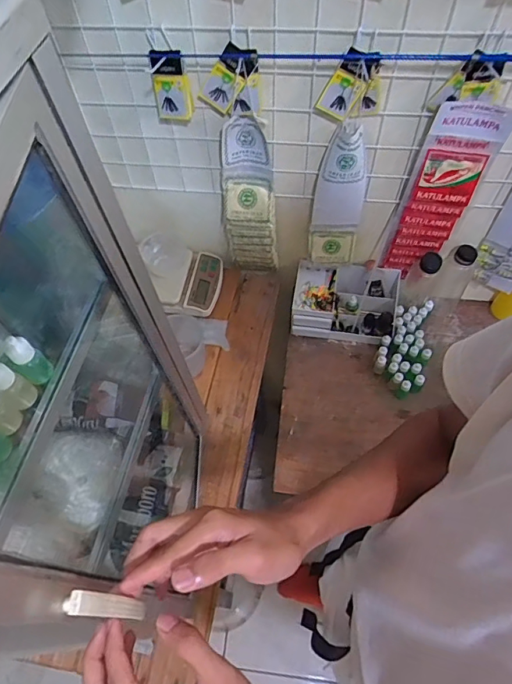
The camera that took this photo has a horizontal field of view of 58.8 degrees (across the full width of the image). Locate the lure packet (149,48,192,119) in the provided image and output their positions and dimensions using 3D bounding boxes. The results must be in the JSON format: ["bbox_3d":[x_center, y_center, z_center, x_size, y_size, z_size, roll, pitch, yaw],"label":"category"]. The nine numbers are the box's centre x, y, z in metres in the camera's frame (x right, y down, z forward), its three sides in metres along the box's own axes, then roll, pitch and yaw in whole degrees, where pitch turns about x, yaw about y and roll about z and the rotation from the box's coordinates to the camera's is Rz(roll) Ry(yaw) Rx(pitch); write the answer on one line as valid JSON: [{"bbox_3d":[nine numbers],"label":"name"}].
[{"bbox_3d":[-0.131,-0.394,0.704,0.056,0.098,0.022,14,57,10],"label":"lure packet"}]

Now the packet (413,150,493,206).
[{"bbox_3d":[0.329,-0.278,0.771,0.099,0.091,0.016,5,59,5],"label":"packet"}]

